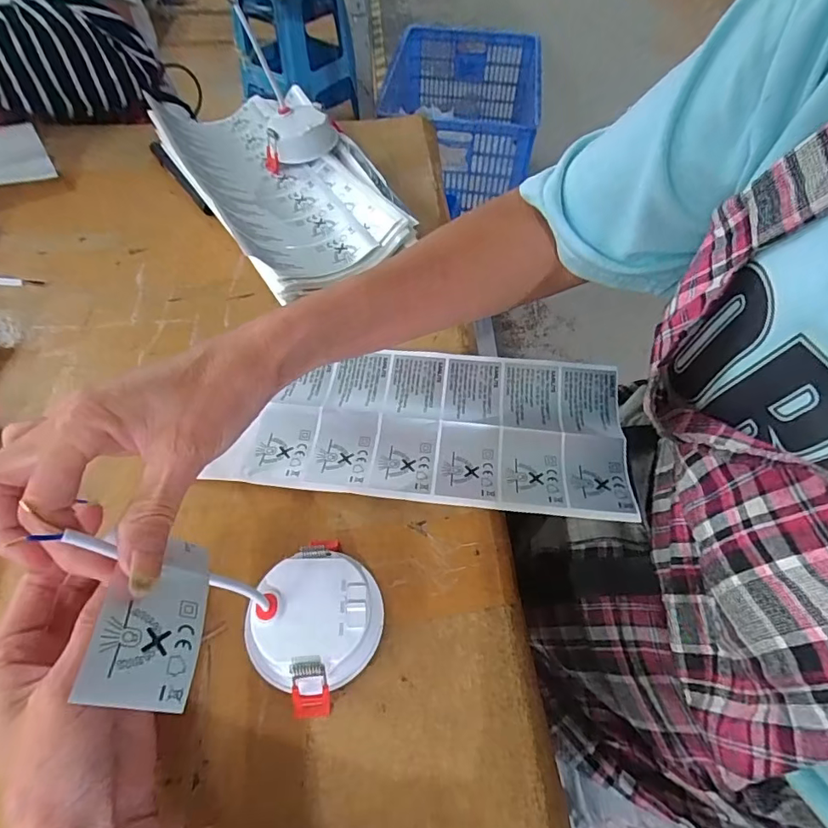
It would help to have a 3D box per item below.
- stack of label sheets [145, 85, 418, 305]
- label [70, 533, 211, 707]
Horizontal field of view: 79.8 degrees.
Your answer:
[{"bbox_3d":[-0.131,-0.229,0.483,0.159,0.054,0.300,-27,60,-18],"label":"stack of label sheets"},{"bbox_3d":[-0.107,0.081,0.204,0.038,0.010,0.070,28,36,-32],"label":"label"}]

